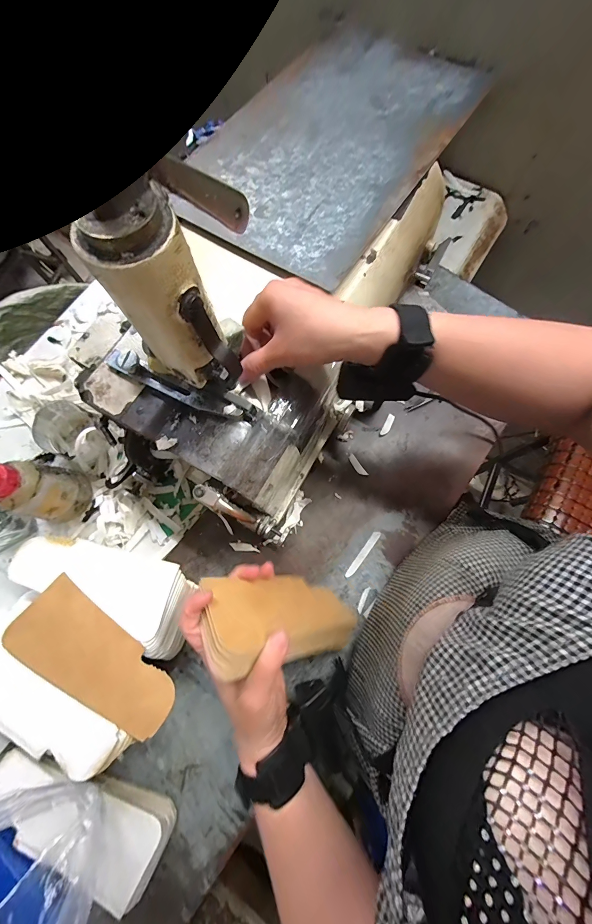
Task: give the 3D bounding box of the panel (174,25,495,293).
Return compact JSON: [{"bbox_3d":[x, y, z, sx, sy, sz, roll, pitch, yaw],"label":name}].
[{"bbox_3d":[0.048,-0.400,0.392,0.243,0.008,0.414,33,77,10],"label":"panel"}]

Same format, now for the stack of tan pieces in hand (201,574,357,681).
[{"bbox_3d":[-0.010,0.148,0.313,0.015,0.163,0.079,-56,42,21],"label":"stack of tan pieces in hand"}]

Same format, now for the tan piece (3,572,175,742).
[{"bbox_3d":[-0.198,0.194,0.311,0.172,0.011,0.072,35,67,10],"label":"tan piece"}]

